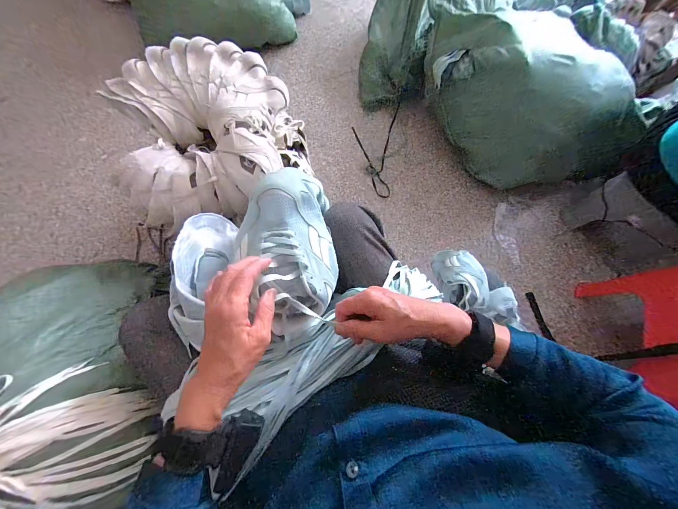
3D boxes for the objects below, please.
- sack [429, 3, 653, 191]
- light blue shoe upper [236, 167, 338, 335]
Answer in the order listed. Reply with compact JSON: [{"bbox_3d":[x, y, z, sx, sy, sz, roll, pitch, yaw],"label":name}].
[{"bbox_3d":[0.624,-0.538,1.002,0.369,0.338,0.707,-30,72,-14],"label":"sack"},{"bbox_3d":[-0.079,-0.020,0.438,0.137,0.099,0.242,-6,68,-5],"label":"light blue shoe upper"}]

